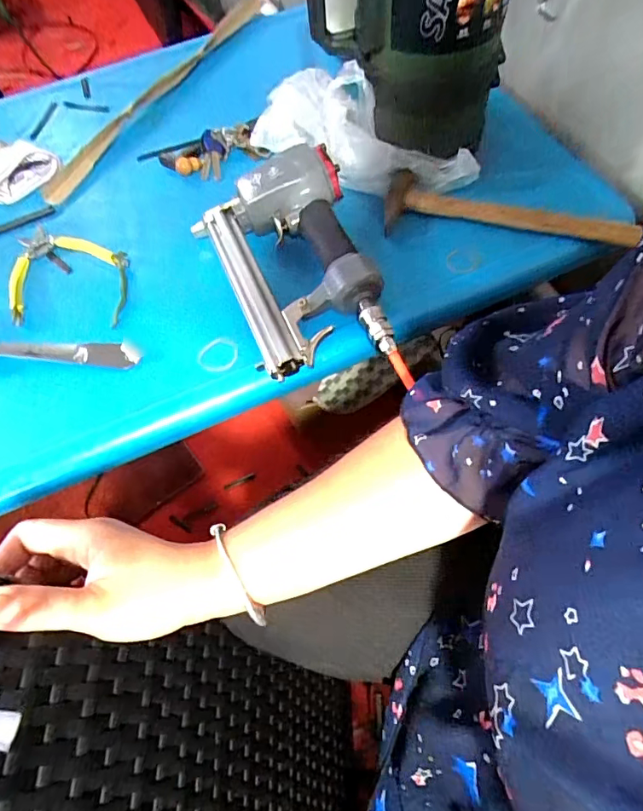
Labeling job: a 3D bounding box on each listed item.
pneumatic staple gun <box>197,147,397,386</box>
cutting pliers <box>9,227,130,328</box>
[{"bbox_3d":[-0.032,-0.144,0.486,0.153,0.074,0.251,-15,66,-7],"label":"pneumatic staple gun"},{"bbox_3d":[-0.274,-0.142,0.518,0.122,0.008,0.139,-8,65,-4],"label":"cutting pliers"}]

